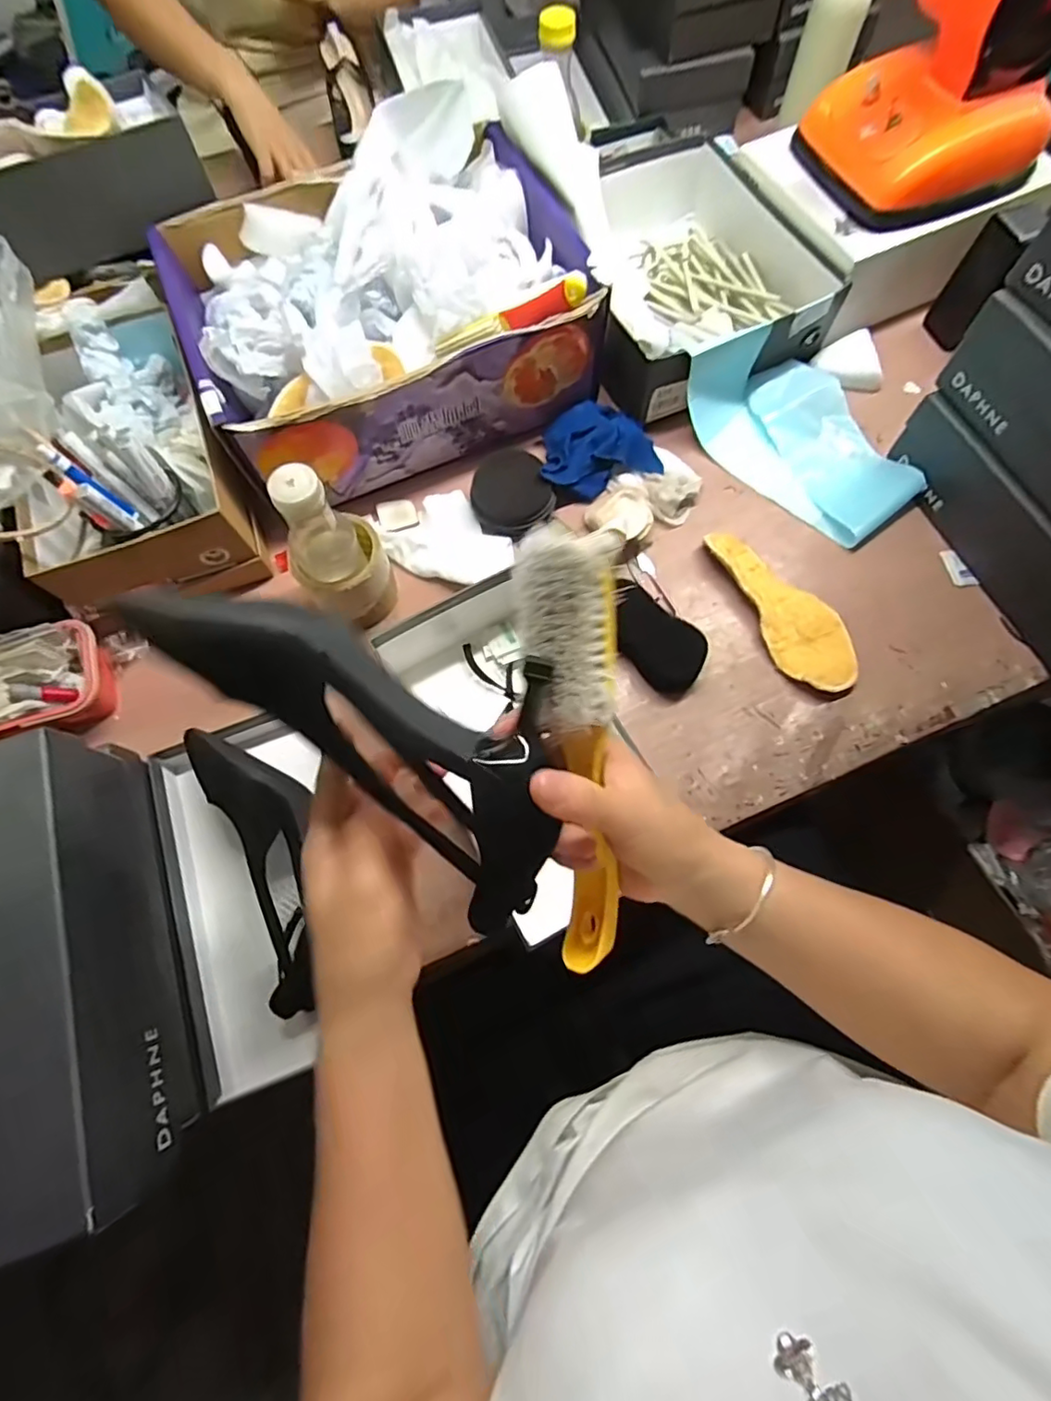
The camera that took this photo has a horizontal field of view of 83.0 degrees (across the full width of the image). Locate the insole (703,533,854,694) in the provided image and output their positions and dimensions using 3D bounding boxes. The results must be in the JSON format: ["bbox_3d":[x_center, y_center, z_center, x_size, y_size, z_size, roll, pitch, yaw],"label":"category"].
[{"bbox_3d":[0.267,-0.100,0.613,0.071,0.015,0.202,-23,73,-6],"label":"insole"}]

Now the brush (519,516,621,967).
[{"bbox_3d":[0.030,0.030,0.313,0.046,0.032,0.228,-7,104,-1],"label":"brush"}]

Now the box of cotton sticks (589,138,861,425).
[{"bbox_3d":[0.174,-0.524,0.710,0.266,0.098,0.345,-23,73,-7],"label":"box of cotton sticks"}]

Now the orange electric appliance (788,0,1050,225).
[{"bbox_3d":[0.421,-0.639,0.581,0.183,0.196,0.186,-25,73,-7],"label":"orange electric appliance"}]

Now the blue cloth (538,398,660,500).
[{"bbox_3d":[0.077,-0.293,0.673,0.132,0.045,0.105,-18,72,-5],"label":"blue cloth"}]

